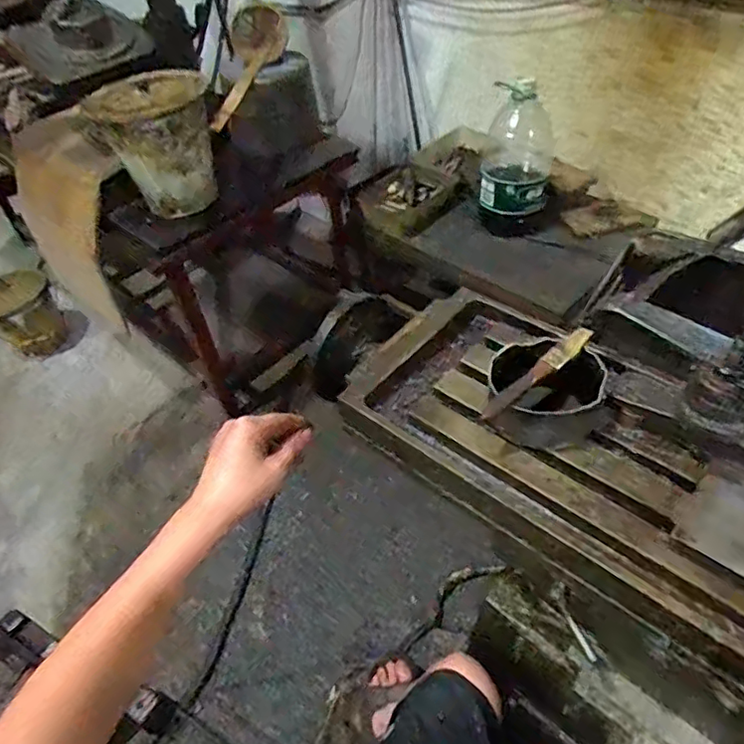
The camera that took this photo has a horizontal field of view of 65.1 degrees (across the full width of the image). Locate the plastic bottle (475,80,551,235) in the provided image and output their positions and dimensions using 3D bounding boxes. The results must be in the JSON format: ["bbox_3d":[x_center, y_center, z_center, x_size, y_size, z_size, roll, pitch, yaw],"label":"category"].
[{"bbox_3d":[0.354,-0.527,1.435,0.170,0.321,0.160,8,49,13],"label":"plastic bottle"}]

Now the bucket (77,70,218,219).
[{"bbox_3d":[-0.462,-0.493,1.291,0.250,0.263,0.247,-3,48,3],"label":"bucket"}]

